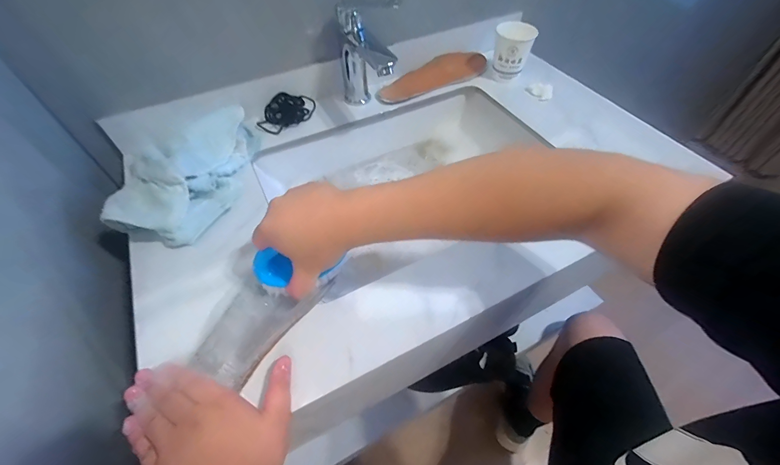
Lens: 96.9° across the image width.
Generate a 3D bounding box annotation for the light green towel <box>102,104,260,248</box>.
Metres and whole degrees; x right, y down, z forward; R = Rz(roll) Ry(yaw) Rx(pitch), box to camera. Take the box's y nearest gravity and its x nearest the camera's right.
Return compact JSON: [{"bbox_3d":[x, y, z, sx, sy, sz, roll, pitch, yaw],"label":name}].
[{"bbox_3d":[-0.291,-0.094,0.489,0.154,0.067,0.233,0,52,-1],"label":"light green towel"}]

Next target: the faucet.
[{"bbox_3d":[-0.045,-0.273,0.572,0.049,0.151,0.108,-24,56,-16],"label":"faucet"}]

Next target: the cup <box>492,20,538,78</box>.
[{"bbox_3d":[0.235,-0.349,0.665,0.067,0.090,0.073,-1,53,1],"label":"cup"}]

